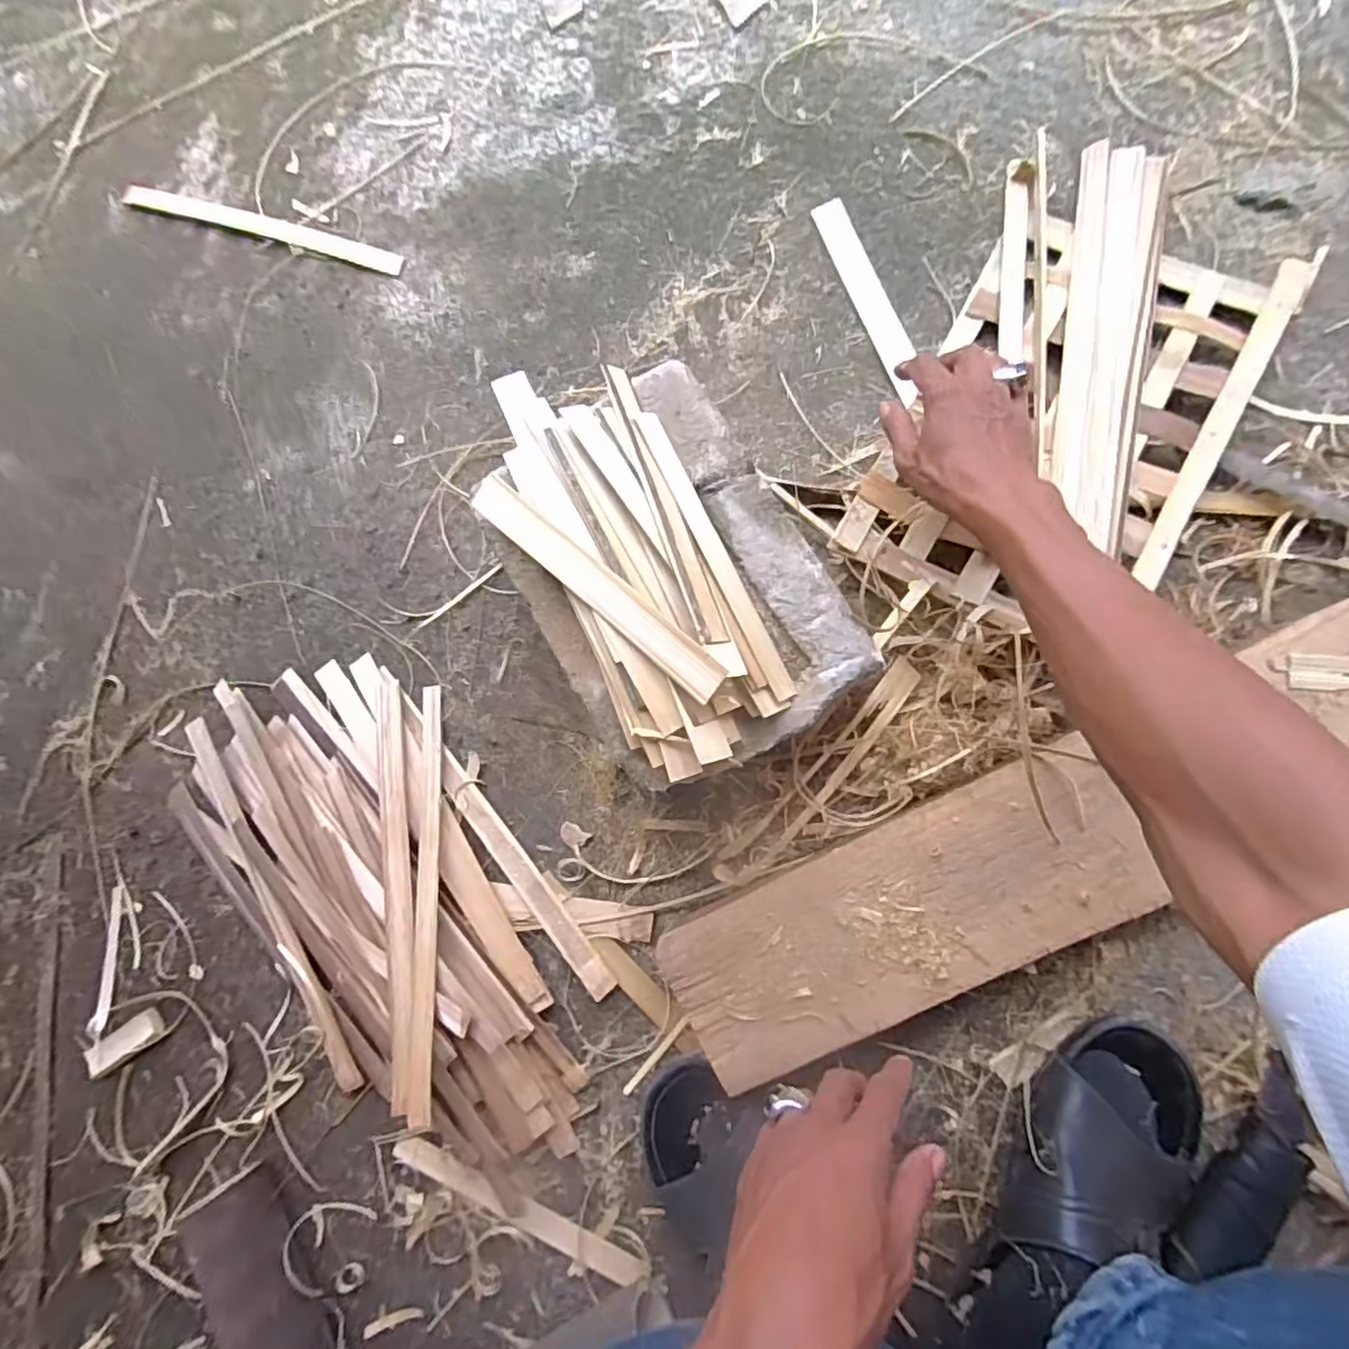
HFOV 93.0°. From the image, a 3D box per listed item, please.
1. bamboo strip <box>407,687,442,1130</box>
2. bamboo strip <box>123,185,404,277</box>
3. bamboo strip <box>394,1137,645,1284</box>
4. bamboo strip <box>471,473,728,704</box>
[{"bbox_3d":[-0.205,0.174,0.532,0.018,0.013,0.338,-9,68,6],"label":"bamboo strip"},{"bbox_3d":[-0.430,-0.467,0.667,0.338,0.006,0.027,19,86,9],"label":"bamboo strip"},{"bbox_3d":[-0.128,0.432,0.517,0.221,0.007,0.027,21,86,9],"label":"bamboo strip"},{"bbox_3d":[-0.056,-0.062,0.433,0.226,0.005,0.029,41,106,17],"label":"bamboo strip"}]

